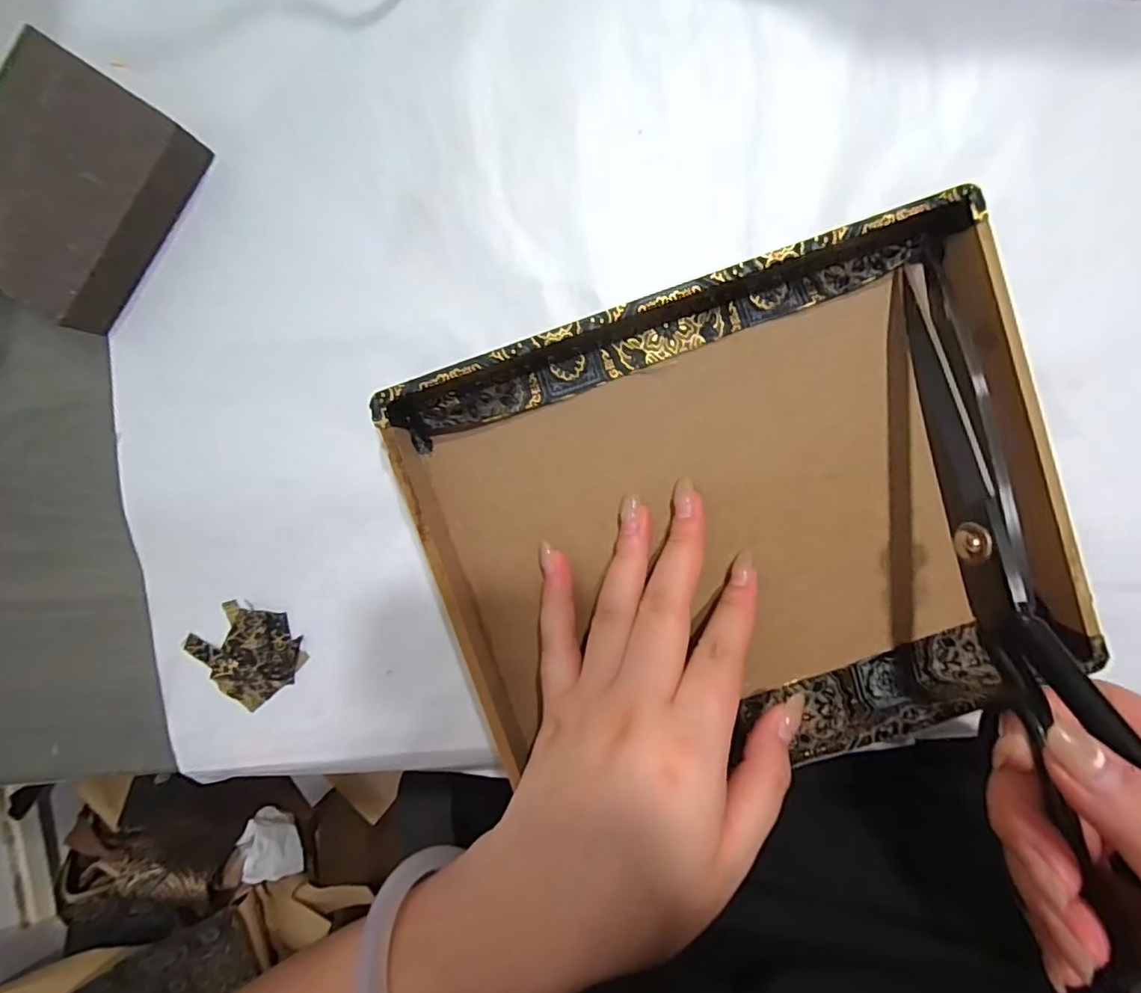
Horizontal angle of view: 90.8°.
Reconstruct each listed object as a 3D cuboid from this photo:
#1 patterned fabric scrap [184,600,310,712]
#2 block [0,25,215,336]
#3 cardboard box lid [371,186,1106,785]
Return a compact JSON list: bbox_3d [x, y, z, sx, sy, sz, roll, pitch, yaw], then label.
[{"bbox_3d":[-0.153,0.074,0.269,0.044,0.005,0.047,-38,93,4],"label":"patterned fabric scrap"},{"bbox_3d":[-0.211,-0.128,0.239,0.071,0.028,0.096,35,94,-2],"label":"block"},{"bbox_3d":[0.071,0.014,0.243,0.254,0.042,0.204,-18,94,3],"label":"cardboard box lid"}]

